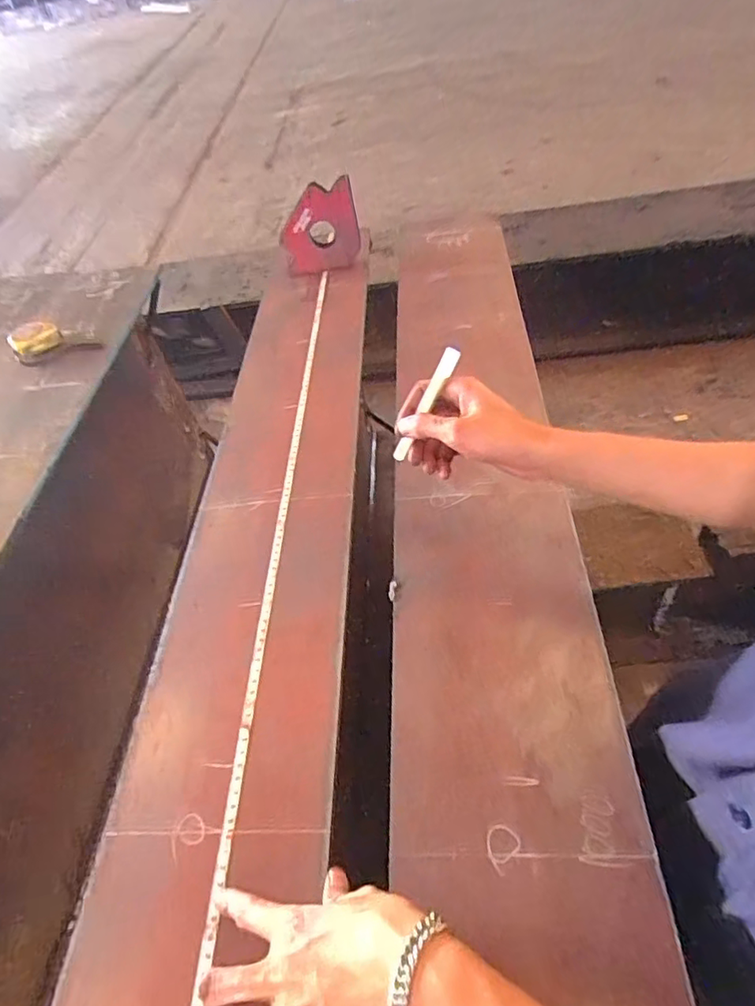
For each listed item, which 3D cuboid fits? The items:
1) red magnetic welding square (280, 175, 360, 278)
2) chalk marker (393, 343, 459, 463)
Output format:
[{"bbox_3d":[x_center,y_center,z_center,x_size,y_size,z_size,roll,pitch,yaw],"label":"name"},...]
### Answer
[{"bbox_3d":[-0.097,-0.463,0.970,0.137,0.145,0.028,-31,50,-16],"label":"red magnetic welding square"},{"bbox_3d":[0.042,-0.086,0.501,0.013,0.010,0.109,38,108,29],"label":"chalk marker"}]

